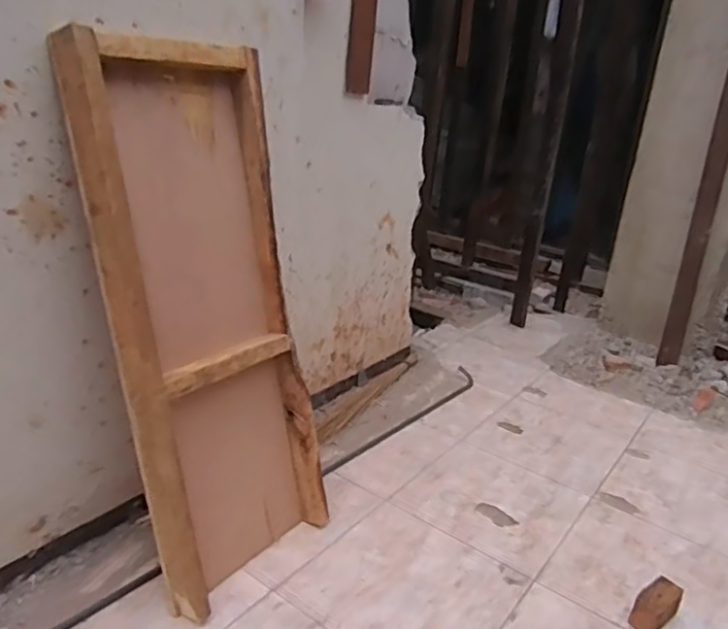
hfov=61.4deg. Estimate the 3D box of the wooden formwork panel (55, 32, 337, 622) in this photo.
[{"bbox_3d":[-0.317,0.023,1.232,0.119,1.042,0.405,2,15,33],"label":"wooden formwork panel"}]

